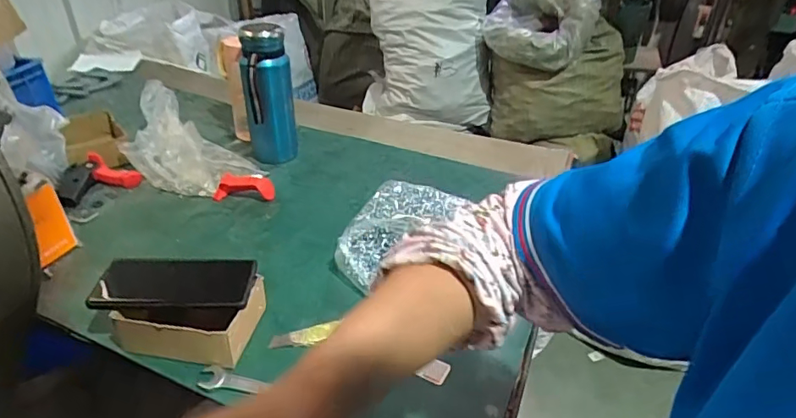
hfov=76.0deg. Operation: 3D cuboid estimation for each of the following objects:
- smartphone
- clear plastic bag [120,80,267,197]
[{"bbox_3d":[-0.228,0.074,0.530,0.148,0.010,0.067,2,44,-11],"label":"smartphone"},{"bbox_3d":[-0.324,-0.100,0.785,0.175,0.134,0.144,18,37,24],"label":"clear plastic bag"}]

